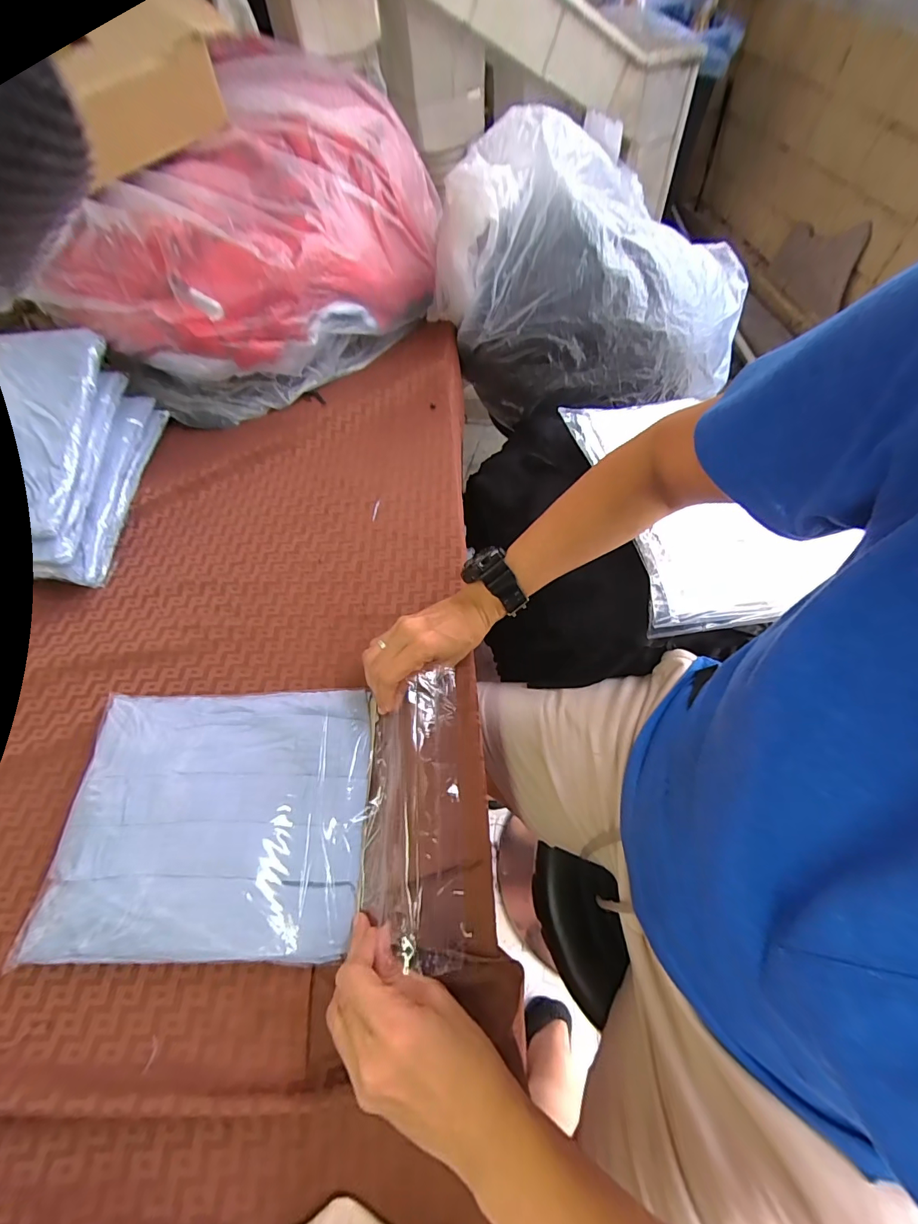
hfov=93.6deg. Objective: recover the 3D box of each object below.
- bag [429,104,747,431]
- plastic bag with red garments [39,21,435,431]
[{"bbox_3d":[0.246,-0.524,0.669,0.444,0.290,0.381,-42,66,-18],"label":"bag"},{"bbox_3d":[-0.240,-0.488,0.604,0.281,0.274,0.517,25,65,17],"label":"plastic bag with red garments"}]

